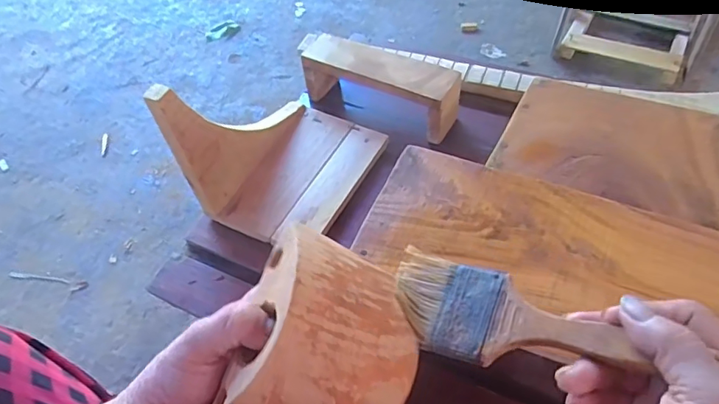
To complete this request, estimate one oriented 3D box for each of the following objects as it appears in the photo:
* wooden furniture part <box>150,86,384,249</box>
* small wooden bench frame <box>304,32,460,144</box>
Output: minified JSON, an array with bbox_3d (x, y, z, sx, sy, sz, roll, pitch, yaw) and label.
[{"bbox_3d":[-0.080,-0.087,0.589,0.150,0.169,0.209,20,58,18],"label":"wooden furniture part"},{"bbox_3d":[0.024,-0.162,0.709,0.227,0.071,0.069,26,60,22],"label":"small wooden bench frame"}]

